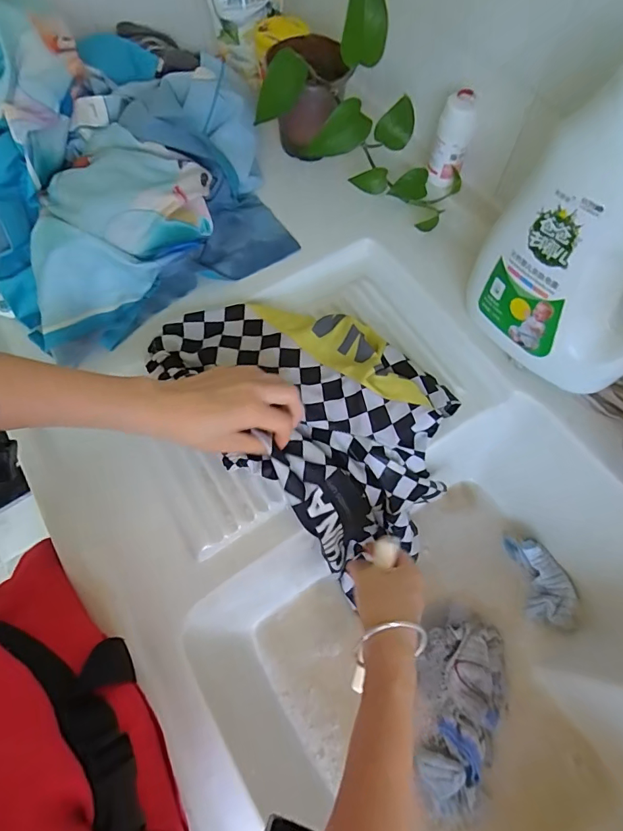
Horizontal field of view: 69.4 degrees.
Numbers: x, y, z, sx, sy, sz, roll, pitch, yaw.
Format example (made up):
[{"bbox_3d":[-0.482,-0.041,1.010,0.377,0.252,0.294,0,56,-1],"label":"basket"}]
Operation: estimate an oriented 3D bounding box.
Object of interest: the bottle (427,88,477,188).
[{"bbox_3d":[0.172,-0.337,0.550,0.041,0.099,0.047,18,42,9],"label":"bottle"}]

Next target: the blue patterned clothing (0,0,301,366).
[{"bbox_3d":[-0.258,-0.303,0.521,0.423,0.190,0.382,-36,71,-12],"label":"blue patterned clothing"}]

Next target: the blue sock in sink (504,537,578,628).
[{"bbox_3d":[0.286,0.202,0.553,0.053,0.031,0.106,-10,67,-2],"label":"blue sock in sink"}]

